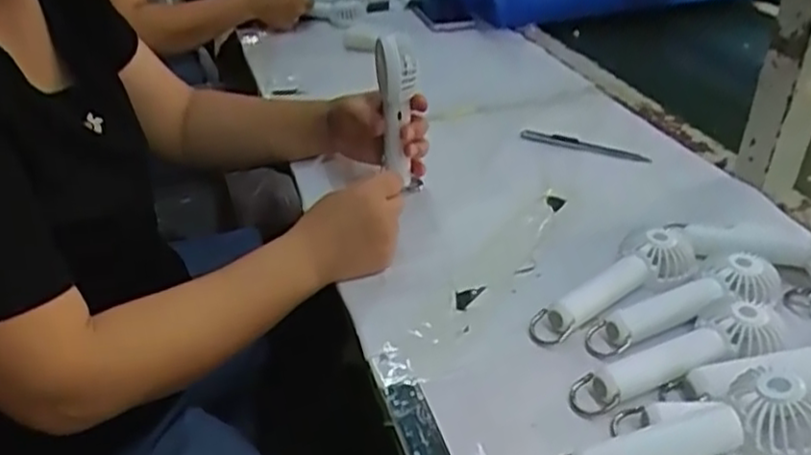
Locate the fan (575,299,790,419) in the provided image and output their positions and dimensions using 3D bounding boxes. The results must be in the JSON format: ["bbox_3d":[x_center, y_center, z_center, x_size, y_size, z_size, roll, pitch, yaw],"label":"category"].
[{"bbox_3d":[0.182,0.085,0.481,0.155,0.031,0.046,-13,35,-17],"label":"fan"}]

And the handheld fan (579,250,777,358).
[{"bbox_3d":[0.203,0.052,0.530,0.157,0.031,0.048,-12,35,-16],"label":"handheld fan"}]

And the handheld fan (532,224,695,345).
[{"bbox_3d":[0.156,0.039,0.550,0.153,0.034,0.048,-19,37,-25],"label":"handheld fan"}]

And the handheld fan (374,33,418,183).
[{"bbox_3d":[-0.007,-0.105,0.661,0.032,0.144,0.063,-5,34,-6],"label":"handheld fan"}]

